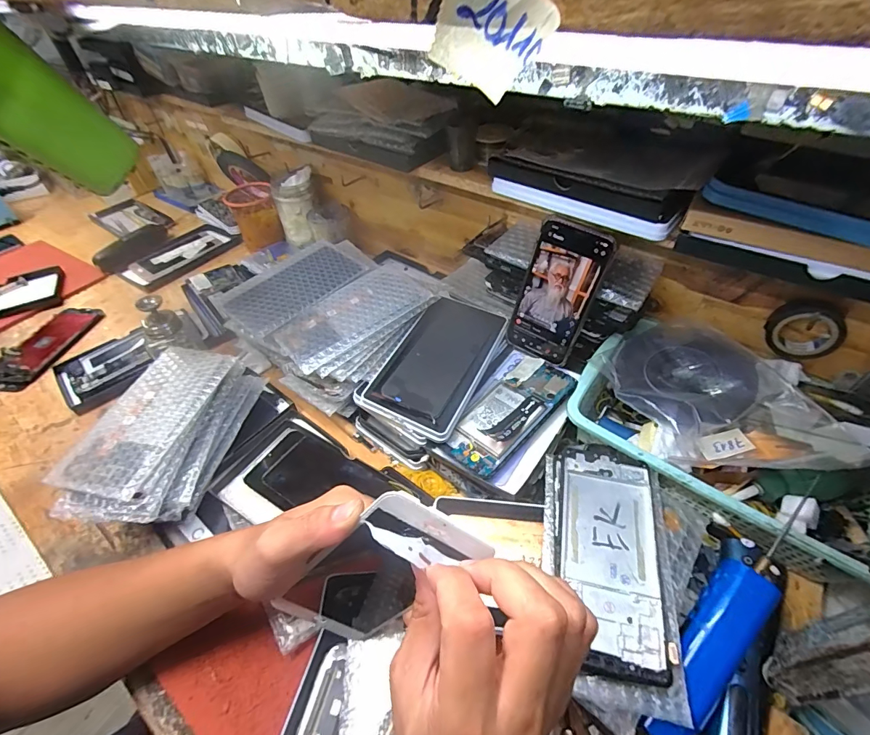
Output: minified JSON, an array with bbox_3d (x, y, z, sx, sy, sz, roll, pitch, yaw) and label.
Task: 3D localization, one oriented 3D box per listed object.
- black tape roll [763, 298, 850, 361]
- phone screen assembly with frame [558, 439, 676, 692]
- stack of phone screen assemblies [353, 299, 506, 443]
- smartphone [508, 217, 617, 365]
[{"bbox_3d":[0.351,-0.035,0.393,0.056,0.061,0.026,22,52,22],"label":"black tape roll"},{"bbox_3d":[0.134,0.137,0.312,0.075,0.010,0.159,7,51,9],"label":"phone screen assembly with frame"},{"bbox_3d":[0.002,-0.011,0.468,0.110,0.019,0.183,23,56,17],"label":"stack of phone screen assemblies"},{"bbox_3d":[0.130,-0.076,0.442,0.072,0.151,0.007,28,38,20],"label":"smartphone"}]

